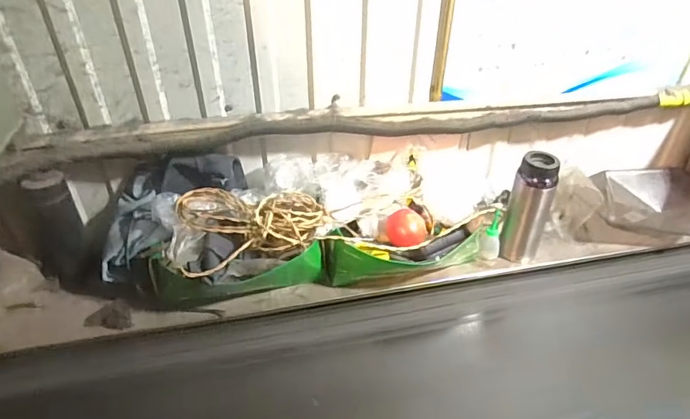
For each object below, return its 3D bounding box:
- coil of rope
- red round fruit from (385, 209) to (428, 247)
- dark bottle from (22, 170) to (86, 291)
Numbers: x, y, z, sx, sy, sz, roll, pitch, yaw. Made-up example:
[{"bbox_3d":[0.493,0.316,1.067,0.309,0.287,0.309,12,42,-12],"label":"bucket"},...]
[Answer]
[{"bbox_3d":[-0.175,0.020,0.867,0.281,0.075,0.157,-16,40,-21],"label":"coil of rope"},{"bbox_3d":[0.122,0.043,0.925,0.082,0.061,0.078,1,37,0],"label":"red round fruit"},{"bbox_3d":[-0.573,0.035,0.905,0.101,0.243,0.075,-22,43,-27],"label":"dark bottle"}]

